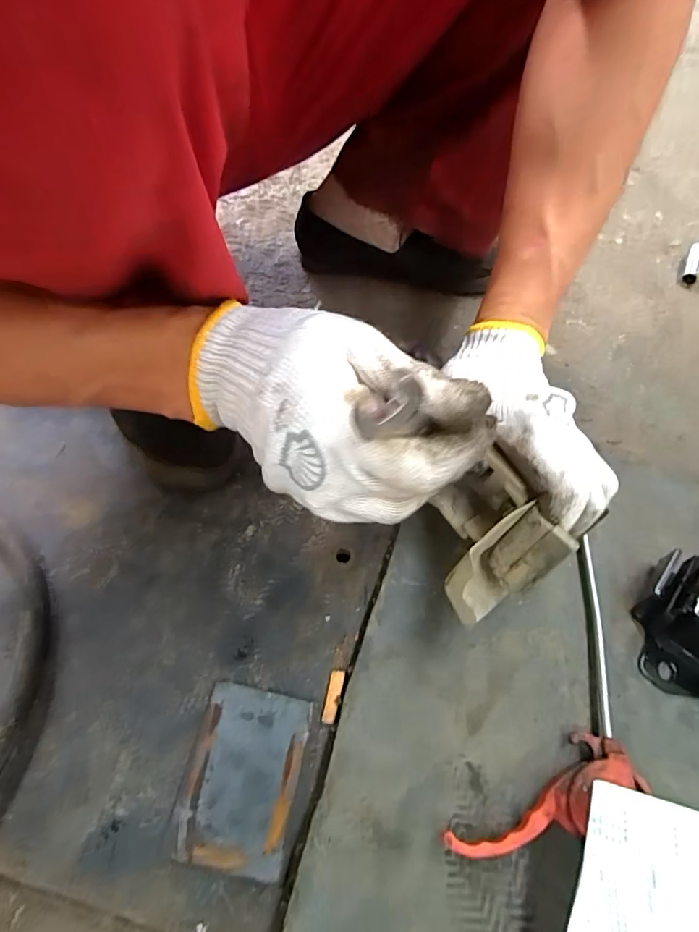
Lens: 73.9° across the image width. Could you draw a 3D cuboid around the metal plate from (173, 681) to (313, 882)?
[{"bbox_3d":[-0.068,0.199,0.301,0.070,0.008,0.096,11,57,3],"label":"metal plate"}]

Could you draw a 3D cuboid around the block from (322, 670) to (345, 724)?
[{"bbox_3d":[-0.011,0.163,0.329,0.010,0.005,0.034,12,57,4],"label":"block"}]

